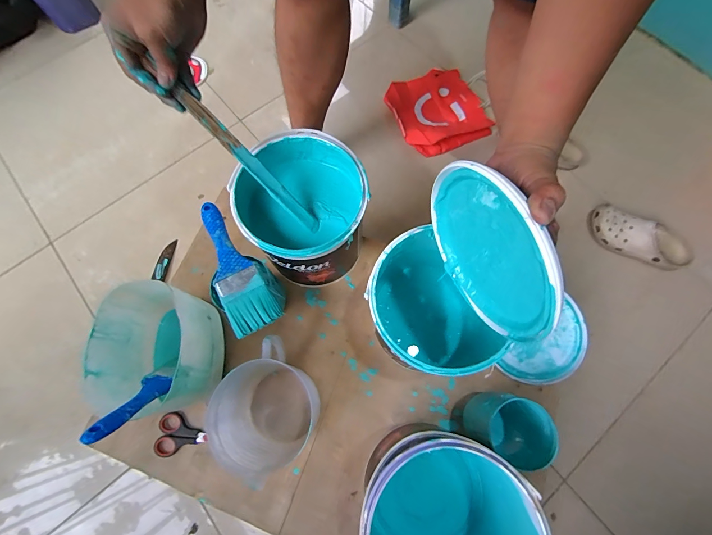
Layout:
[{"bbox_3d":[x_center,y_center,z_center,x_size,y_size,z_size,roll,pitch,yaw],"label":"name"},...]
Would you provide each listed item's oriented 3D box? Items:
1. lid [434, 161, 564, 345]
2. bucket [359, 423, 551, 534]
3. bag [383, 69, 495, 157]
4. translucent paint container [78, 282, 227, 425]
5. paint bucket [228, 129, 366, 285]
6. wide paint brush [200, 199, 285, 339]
[{"bbox_3d":[0.123,-0.015,0.308,0.014,0.167,0.170,-23,72,-8],"label":"lid"},{"bbox_3d":[0.097,0.299,0.403,0.179,0.202,0.180,0,70,0],"label":"bucket"},{"bbox_3d":[0.227,-0.450,0.948,0.242,0.060,0.258,-24,73,-8],"label":"bag"},{"bbox_3d":[-0.278,0.123,0.473,0.123,0.143,0.168,-5,70,-2],"label":"translucent paint container"},{"bbox_3d":[-0.075,-0.075,0.517,0.175,0.178,0.179,0,70,0],"label":"paint bucket"},{"bbox_3d":[-0.182,-0.001,0.455,0.064,0.014,0.203,-34,74,-11],"label":"wide paint brush"}]

